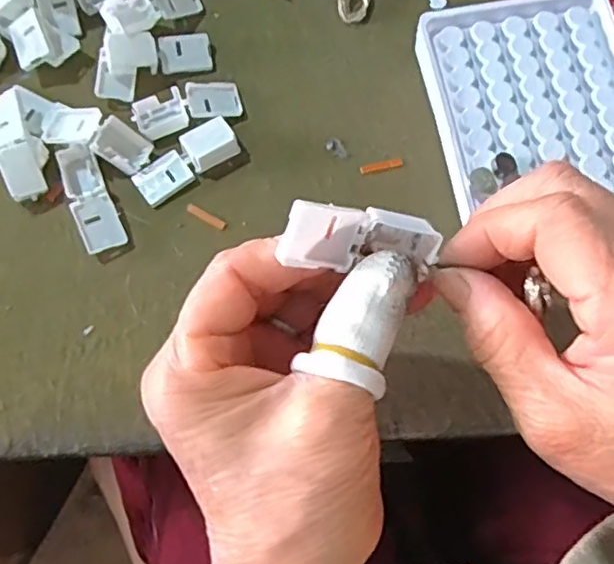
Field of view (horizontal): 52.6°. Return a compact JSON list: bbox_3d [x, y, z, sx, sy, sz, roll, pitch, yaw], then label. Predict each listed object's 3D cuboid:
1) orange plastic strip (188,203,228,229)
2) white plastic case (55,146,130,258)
[{"bbox_3d":[-0.050,-0.033,0.310,0.022,0.004,0.004,29,75,8],"label":"orange plastic strip"},{"bbox_3d":[-0.107,-0.041,0.306,0.020,0.010,0.055,-23,75,-7],"label":"white plastic case"}]

